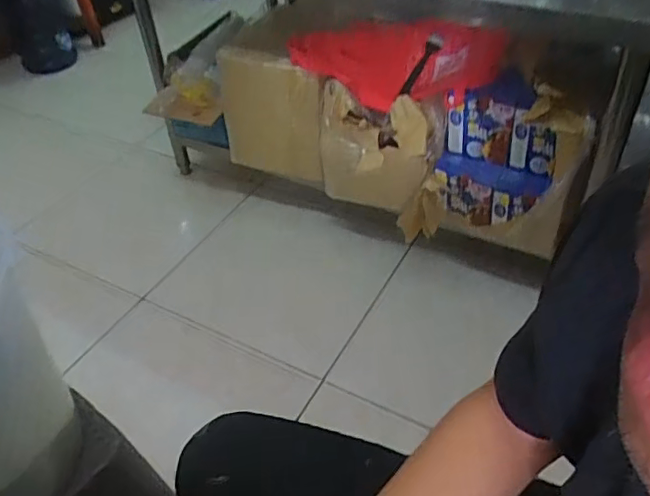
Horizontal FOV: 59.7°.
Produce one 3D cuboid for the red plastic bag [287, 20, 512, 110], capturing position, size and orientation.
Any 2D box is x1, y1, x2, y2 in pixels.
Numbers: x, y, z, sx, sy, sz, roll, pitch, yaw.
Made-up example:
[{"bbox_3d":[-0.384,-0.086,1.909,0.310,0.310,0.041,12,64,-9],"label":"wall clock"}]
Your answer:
[{"bbox_3d":[0.171,-0.446,1.373,0.477,0.216,0.166,17,47,22],"label":"red plastic bag"}]

